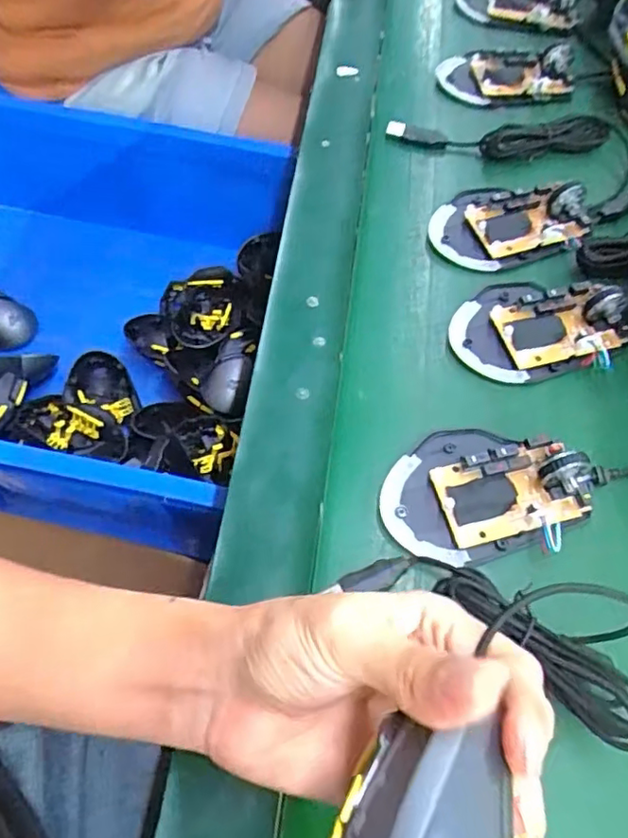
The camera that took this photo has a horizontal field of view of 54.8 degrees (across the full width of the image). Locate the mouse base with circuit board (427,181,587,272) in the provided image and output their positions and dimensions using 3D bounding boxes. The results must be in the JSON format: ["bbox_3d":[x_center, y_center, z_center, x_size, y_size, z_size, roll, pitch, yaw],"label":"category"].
[{"bbox_3d":[0.132,-0.139,0.412,0.105,0.030,0.064,-15,64,-5],"label":"mouse base with circuit board"}]

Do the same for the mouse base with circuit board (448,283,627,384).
[{"bbox_3d":[0.136,-0.061,0.367,0.101,0.031,0.069,-9,64,-2],"label":"mouse base with circuit board"}]

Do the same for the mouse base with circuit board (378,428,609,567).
[{"bbox_3d":[0.095,0.032,0.315,0.117,0.030,0.072,-9,64,-2],"label":"mouse base with circuit board"}]

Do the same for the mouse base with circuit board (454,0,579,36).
[{"bbox_3d":[0.184,-0.379,0.548,0.100,0.030,0.063,0,64,3],"label":"mouse base with circuit board"}]

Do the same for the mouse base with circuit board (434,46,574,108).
[{"bbox_3d":[0.157,-0.281,0.492,0.105,0.032,0.052,5,64,5],"label":"mouse base with circuit board"}]

